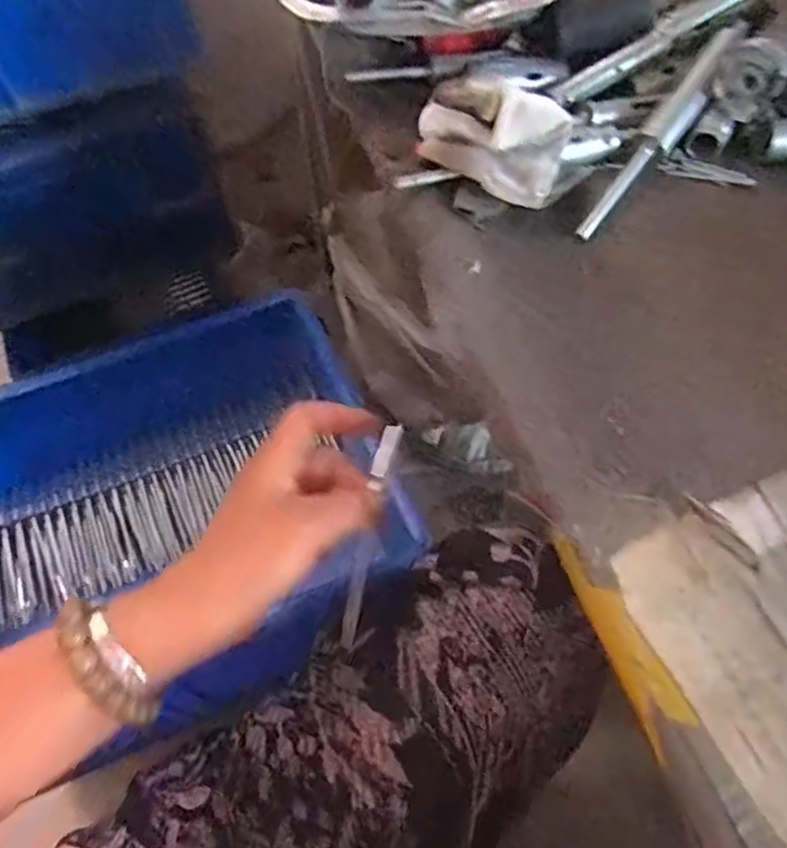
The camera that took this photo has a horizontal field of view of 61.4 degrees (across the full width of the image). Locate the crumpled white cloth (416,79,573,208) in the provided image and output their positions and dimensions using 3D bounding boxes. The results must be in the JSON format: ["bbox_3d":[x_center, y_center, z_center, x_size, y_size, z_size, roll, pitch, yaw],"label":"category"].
[{"bbox_3d":[0.056,-0.166,0.384,0.086,0.054,0.047,26,66,13],"label":"crumpled white cloth"}]

